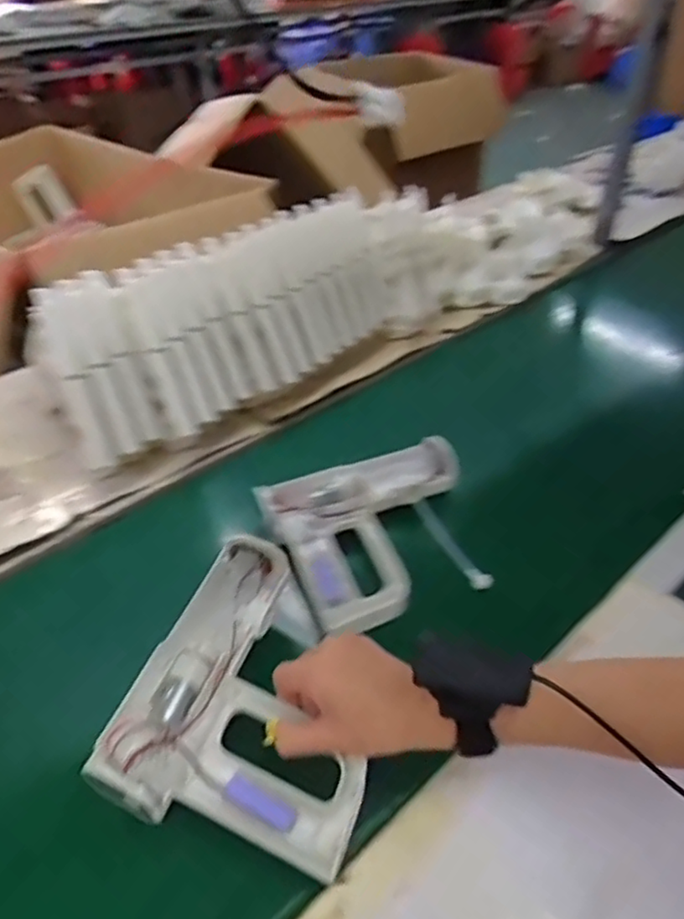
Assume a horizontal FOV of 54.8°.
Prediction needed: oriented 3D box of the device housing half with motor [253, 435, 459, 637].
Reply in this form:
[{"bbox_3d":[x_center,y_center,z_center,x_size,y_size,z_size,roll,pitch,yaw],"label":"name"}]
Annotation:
[{"bbox_3d":[0.045,0.061,0.657,0.217,0.041,0.181,-19,43,-20],"label":"device housing half with motor"}]

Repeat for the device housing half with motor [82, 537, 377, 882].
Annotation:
[{"bbox_3d":[-0.056,0.168,0.483,0.178,0.046,0.211,14,42,18],"label":"device housing half with motor"}]

